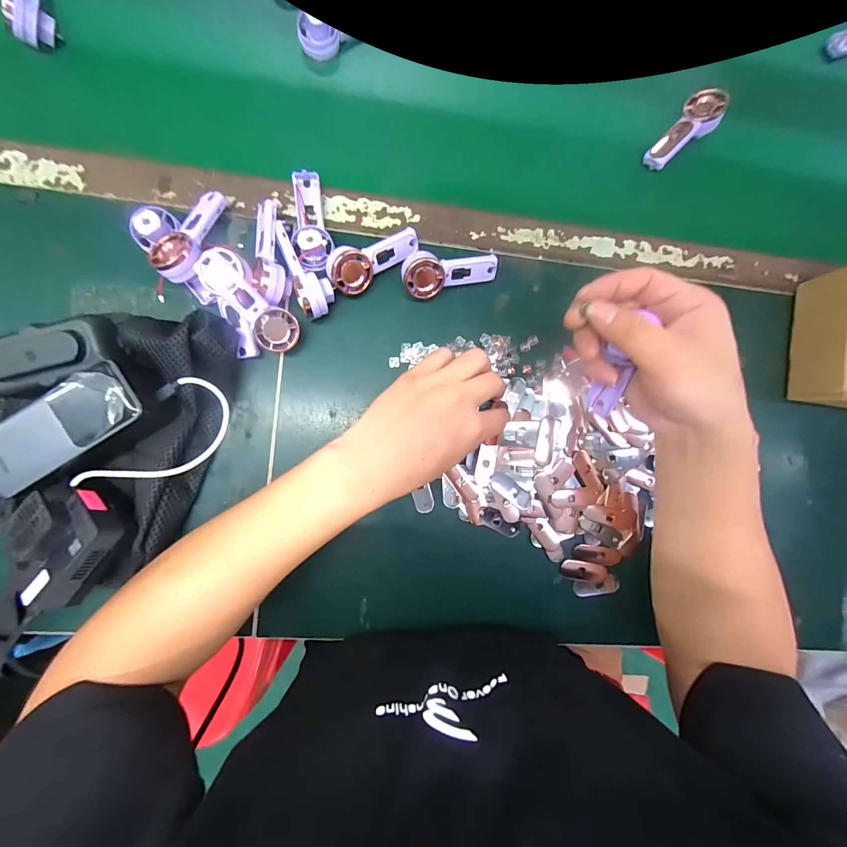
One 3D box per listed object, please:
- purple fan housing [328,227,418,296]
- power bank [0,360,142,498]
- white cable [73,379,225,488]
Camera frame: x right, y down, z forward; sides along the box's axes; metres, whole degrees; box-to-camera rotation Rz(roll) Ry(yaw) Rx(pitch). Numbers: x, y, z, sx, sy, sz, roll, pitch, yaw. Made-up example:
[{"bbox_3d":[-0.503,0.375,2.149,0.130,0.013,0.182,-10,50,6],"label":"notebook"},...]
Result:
[{"bbox_3d":[-0.048,-0.160,0.347,0.092,0.034,0.034,-38,92,-7],"label":"purple fan housing"},{"bbox_3d":[-0.285,0.004,0.276,0.129,0.020,0.051,-33,91,-7],"label":"power bank"},{"bbox_3d":[-0.221,0.020,0.305,0.067,0.008,0.130,41,84,-3],"label":"white cable"}]

